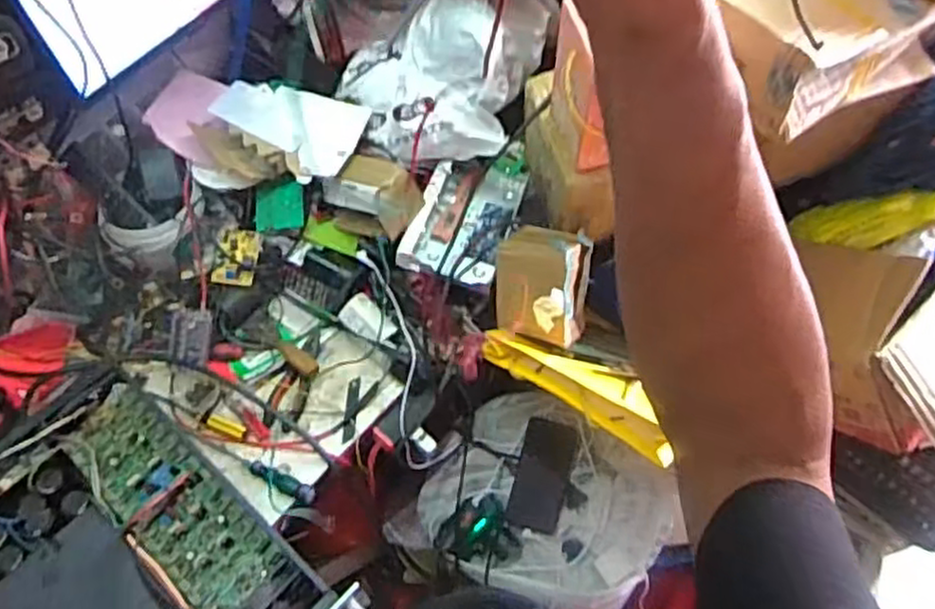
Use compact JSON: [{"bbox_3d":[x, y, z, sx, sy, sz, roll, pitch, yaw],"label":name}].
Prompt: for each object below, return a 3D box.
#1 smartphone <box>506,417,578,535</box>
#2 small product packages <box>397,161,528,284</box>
[{"bbox_3d":[0.111,0.254,1.110,0.078,0.010,0.159,14,89,16],"label":"smartphone"},{"bbox_3d":[-0.001,-0.126,1.086,0.133,0.044,0.216,17,61,11],"label":"small product packages"}]

